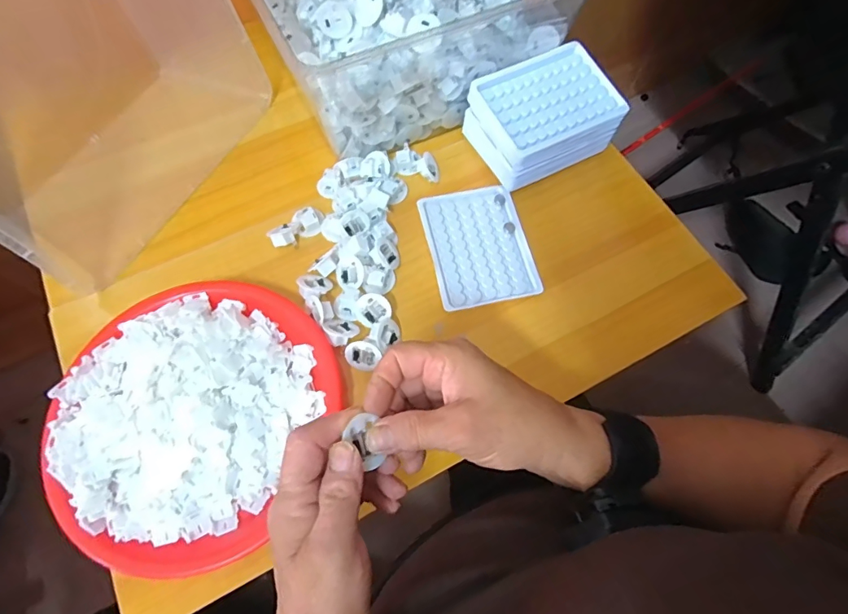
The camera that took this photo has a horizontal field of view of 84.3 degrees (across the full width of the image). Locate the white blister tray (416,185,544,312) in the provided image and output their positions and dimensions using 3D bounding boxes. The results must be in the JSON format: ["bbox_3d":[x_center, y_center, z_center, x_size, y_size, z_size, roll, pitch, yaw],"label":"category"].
[{"bbox_3d":[0.053,-0.063,0.470,0.098,0.013,0.130,-12,68,-6],"label":"white blister tray"}]

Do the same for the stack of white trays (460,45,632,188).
[{"bbox_3d":[0.125,-0.195,0.489,0.132,0.063,0.107,-27,70,-13],"label":"stack of white trays"}]

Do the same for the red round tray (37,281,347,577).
[{"bbox_3d":[-0.193,0.081,0.384,0.206,0.031,0.222,0,68,-1],"label":"red round tray"}]

